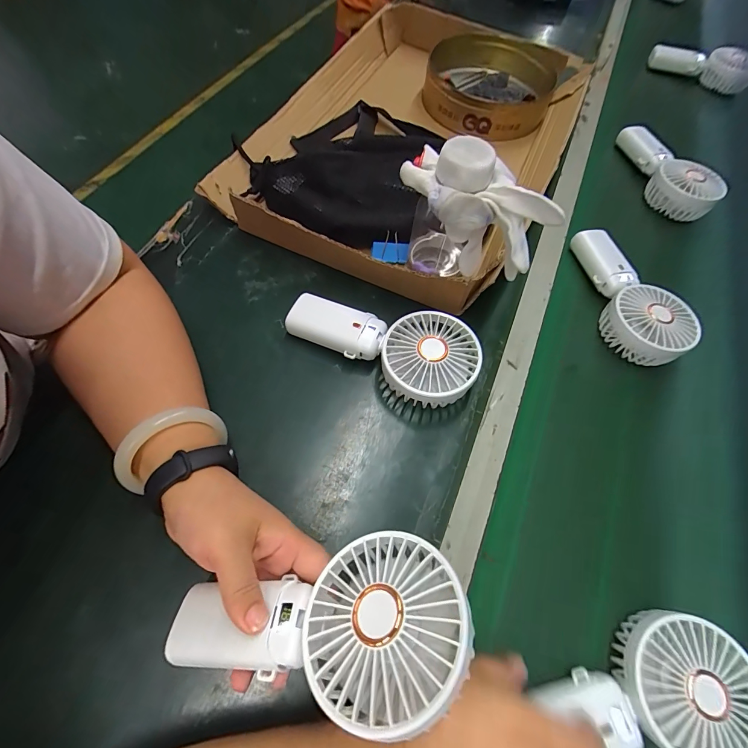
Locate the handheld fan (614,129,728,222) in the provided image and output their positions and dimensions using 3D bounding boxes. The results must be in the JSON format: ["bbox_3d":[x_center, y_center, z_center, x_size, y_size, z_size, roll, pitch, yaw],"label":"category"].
[{"bbox_3d":[0.425,-0.301,0.535,0.069,0.051,0.182,-7,66,-11],"label":"handheld fan"}]

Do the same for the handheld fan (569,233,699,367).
[{"bbox_3d":[0.295,-0.093,0.422,0.078,0.049,0.178,-2,66,-9],"label":"handheld fan"}]

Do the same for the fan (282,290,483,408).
[{"bbox_3d":[0.008,-0.035,0.343,0.183,0.042,0.086,28,64,7],"label":"fan"}]

